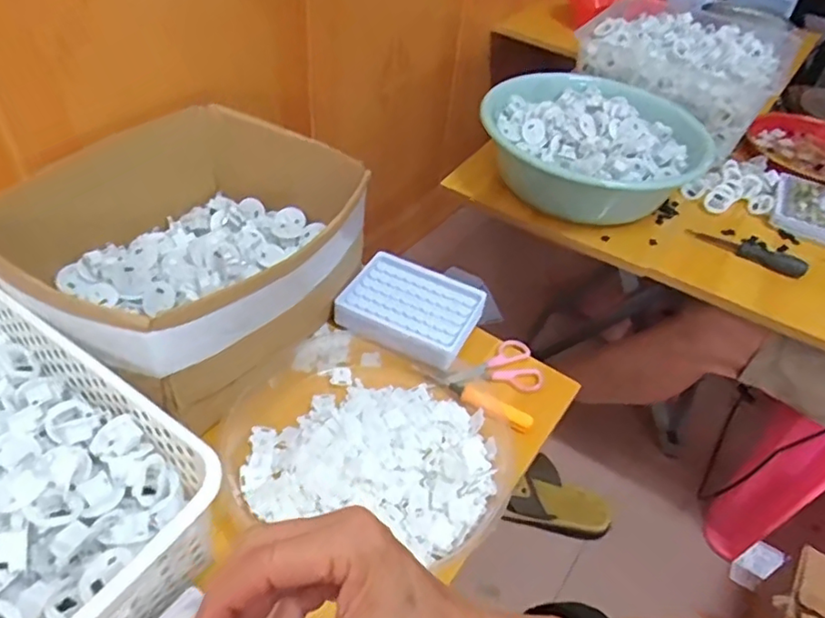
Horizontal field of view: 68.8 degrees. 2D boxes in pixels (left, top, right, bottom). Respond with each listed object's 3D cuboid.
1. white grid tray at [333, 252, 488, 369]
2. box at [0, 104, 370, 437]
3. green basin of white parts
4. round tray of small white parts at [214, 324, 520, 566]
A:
[{"bbox_3d":[-0.001,-0.003,0.628,0.136,0.025,0.104,25,47,16],"label":"white grid tray"},{"bbox_3d":[-0.213,-0.061,0.569,0.276,0.129,0.293,27,47,18],"label":"box"},{"bbox_3d":[0.248,-0.218,0.830,0.300,0.096,0.259,-6,46,-14],"label":"green basin of white parts"},{"bbox_3d":[-0.041,0.115,0.520,0.241,0.027,0.206,26,47,18],"label":"round tray of small white parts"}]

